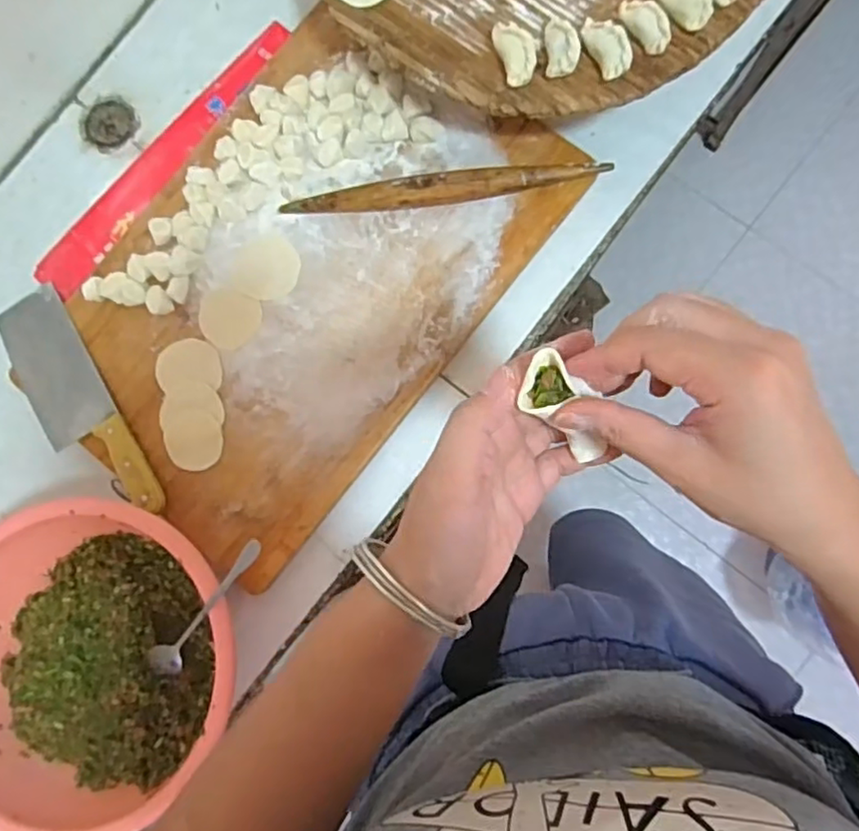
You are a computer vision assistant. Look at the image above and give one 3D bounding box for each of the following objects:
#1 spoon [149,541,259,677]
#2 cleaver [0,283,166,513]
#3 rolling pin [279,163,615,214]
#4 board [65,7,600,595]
[{"bbox_3d":[-0.198,0.172,0.562,0.029,0.013,0.163,42,105,10],"label":"spoon"},{"bbox_3d":[-0.369,-0.010,0.657,0.079,0.024,0.281,-33,80,0],"label":"cleaver"},{"bbox_3d":[0.014,-0.229,0.646,0.323,0.021,0.028,-7,82,5],"label":"rolling pin"},{"bbox_3d":[-0.136,-0.153,0.658,0.358,0.024,0.537,38,87,9],"label":"board"}]

